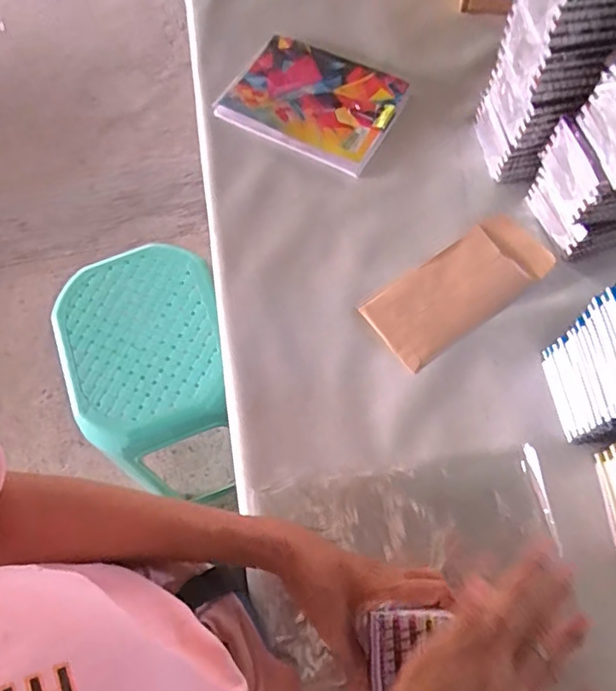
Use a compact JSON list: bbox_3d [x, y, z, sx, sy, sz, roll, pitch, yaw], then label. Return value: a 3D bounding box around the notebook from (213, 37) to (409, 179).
[{"bbox_3d":[0.003,-0.298,0.634,0.199,0.010,0.148,27,73,12],"label":"notebook"}]

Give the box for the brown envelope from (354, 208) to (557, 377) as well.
[{"bbox_3d":[0.158,-0.061,0.549,0.195,0.010,0.091,-35,74,-5],"label":"brown envelope"}]

